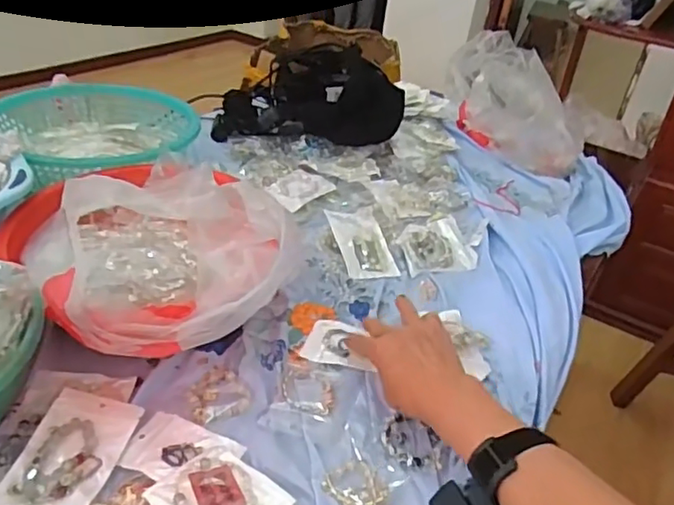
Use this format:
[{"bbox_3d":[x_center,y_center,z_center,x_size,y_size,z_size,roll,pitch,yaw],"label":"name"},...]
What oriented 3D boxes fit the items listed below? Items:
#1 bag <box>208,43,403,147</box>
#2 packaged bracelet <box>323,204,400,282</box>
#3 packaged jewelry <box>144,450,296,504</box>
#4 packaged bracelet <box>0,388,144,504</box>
[{"bbox_3d":[-0.056,-0.316,1.116,0.326,0.150,0.220,2,34,-8],"label":"bag"},{"bbox_3d":[0.034,-0.021,0.832,0.081,0.029,0.150,-4,36,-18],"label":"packaged bracelet"},{"bbox_3d":[-0.095,0.200,0.484,0.095,0.021,0.075,28,39,27],"label":"packaged jewelry"},{"bbox_3d":[-0.227,0.172,0.512,0.075,0.017,0.128,9,34,1],"label":"packaged bracelet"}]

